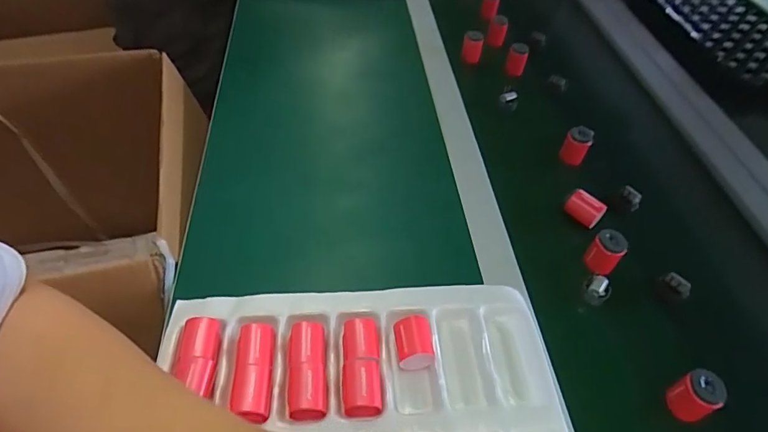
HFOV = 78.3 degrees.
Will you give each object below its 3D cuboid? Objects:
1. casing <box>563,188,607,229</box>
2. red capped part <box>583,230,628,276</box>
[{"bbox_3d":[0.228,-0.008,0.537,0.040,0.035,0.025,38,56,25],"label":"casing"},{"bbox_3d":[0.232,0.038,0.493,0.032,0.040,0.027,35,55,23],"label":"red capped part"}]

